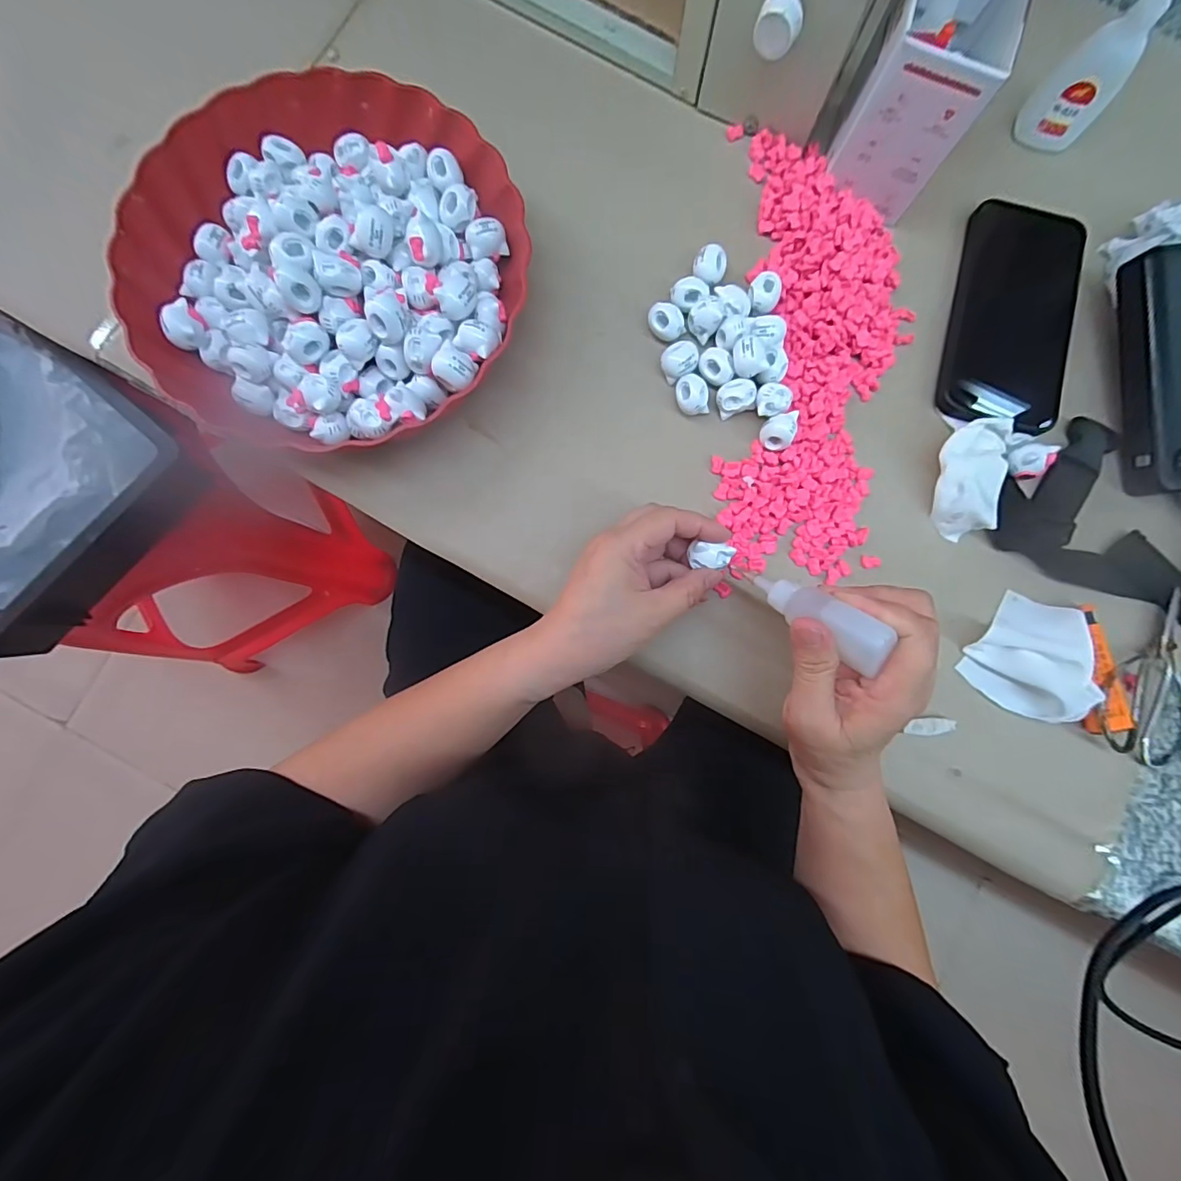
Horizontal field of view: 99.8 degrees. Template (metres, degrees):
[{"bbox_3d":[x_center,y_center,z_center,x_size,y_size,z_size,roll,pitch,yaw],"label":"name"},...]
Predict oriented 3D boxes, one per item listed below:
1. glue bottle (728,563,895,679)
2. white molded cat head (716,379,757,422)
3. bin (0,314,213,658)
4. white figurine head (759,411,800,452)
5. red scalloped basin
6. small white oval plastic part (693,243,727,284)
[{"bbox_3d":[0.112,0.009,0.257,0.020,0.025,0.086,-45,42,-6],"label":"glue bottle"},{"bbox_3d":[0.098,-0.131,0.337,0.024,0.017,0.021,-18,84,-4],"label":"white molded cat head"},{"bbox_3d":[-0.716,-0.153,0.559,0.478,0.108,0.327,36,84,2],"label":"bin"},{"bbox_3d":[0.126,-0.106,0.329,0.022,0.020,0.021,0,84,-2],"label":"white figurine head"},{"bbox_3d":[-0.164,-0.208,0.318,0.238,0.058,0.233,0,84,-2],"label":"red scalloped basin"},{"bbox_3d":[0.083,-0.226,0.351,0.022,0.020,0.024,21,83,1],"label":"small white oval plastic part"}]

